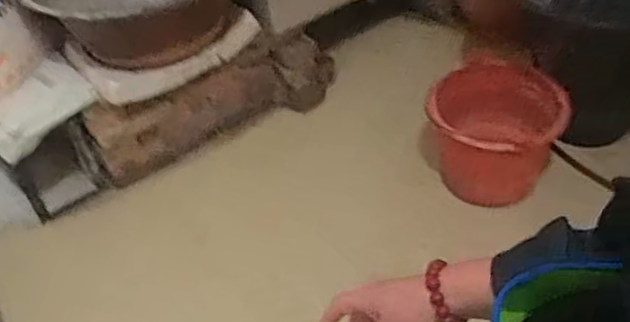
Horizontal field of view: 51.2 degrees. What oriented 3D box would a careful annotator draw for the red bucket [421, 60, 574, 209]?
[{"bbox_3d":[0.488,-0.059,1.773,0.335,0.326,0.294,9,47,16],"label":"red bucket"}]

